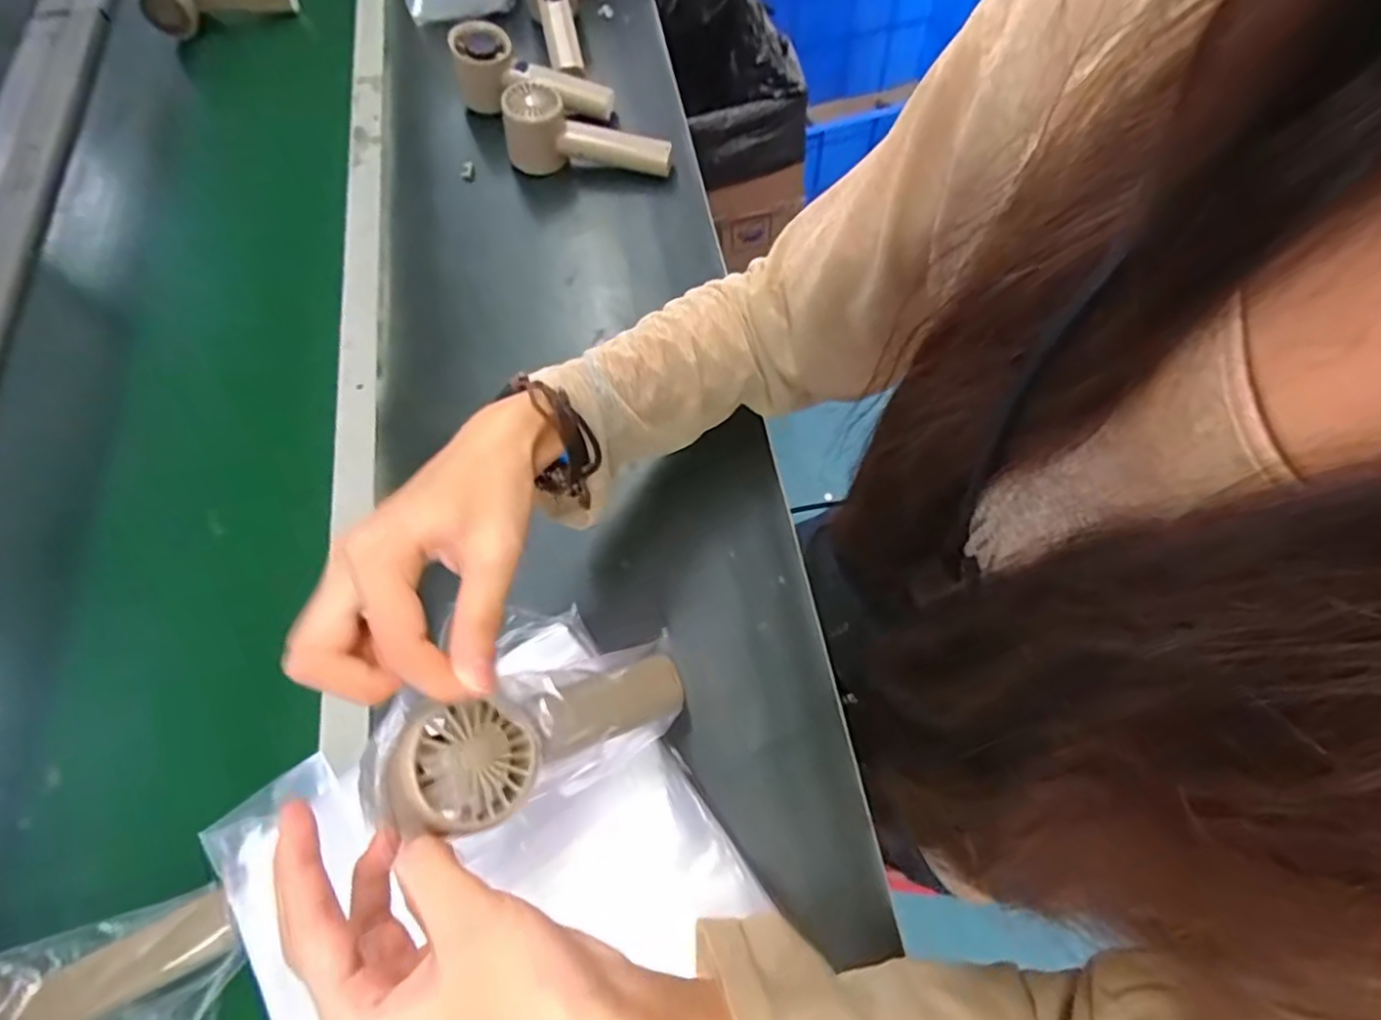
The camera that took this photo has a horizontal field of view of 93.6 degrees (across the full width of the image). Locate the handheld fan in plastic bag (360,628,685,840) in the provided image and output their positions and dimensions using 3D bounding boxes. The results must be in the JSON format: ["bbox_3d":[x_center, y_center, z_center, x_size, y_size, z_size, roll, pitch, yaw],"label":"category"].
[{"bbox_3d":[-0.068,0.106,0.305,0.059,0.169,0.053,-42,67,20],"label":"handheld fan in plastic bag"}]

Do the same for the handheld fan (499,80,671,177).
[{"bbox_3d":[-0.097,-0.353,0.618,0.157,0.060,0.053,9,65,-9],"label":"handheld fan"}]

